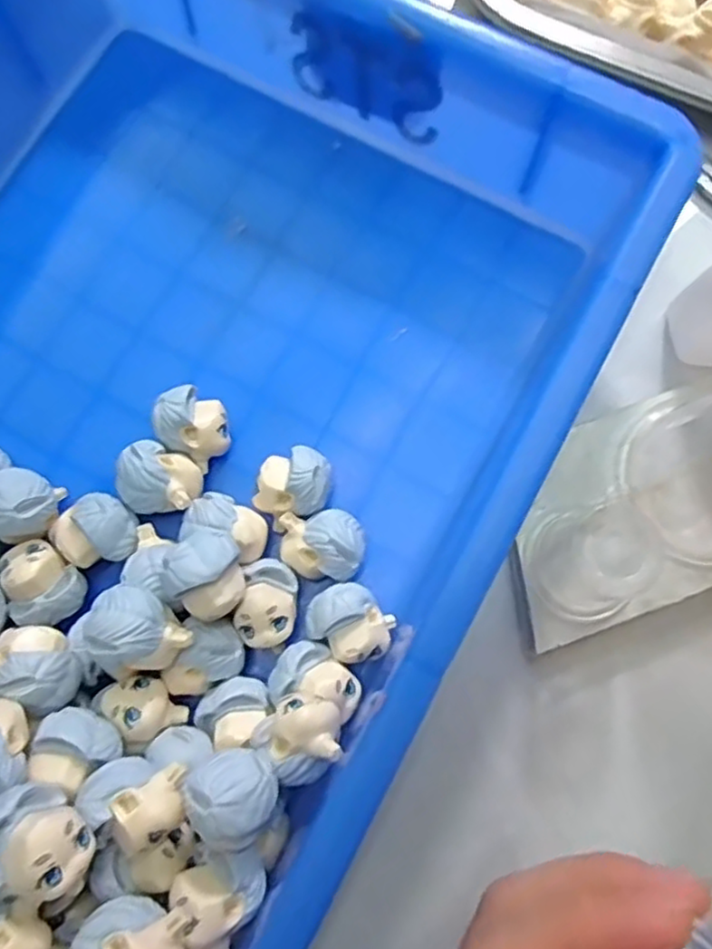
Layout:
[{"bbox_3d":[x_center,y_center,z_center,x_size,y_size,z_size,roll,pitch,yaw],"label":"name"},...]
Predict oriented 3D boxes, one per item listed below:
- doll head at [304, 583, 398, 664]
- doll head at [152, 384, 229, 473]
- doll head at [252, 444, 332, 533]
[{"bbox_3d":[-0.001,0.049,0.226,0.027,0.023,0.022,37,80,7],"label":"doll head"},{"bbox_3d":[-0.055,-0.016,0.240,0.025,0.024,0.022,33,80,6],"label":"doll head"},{"bbox_3d":[-0.021,0.005,0.235,0.026,0.023,0.023,-25,79,-5],"label":"doll head"}]

